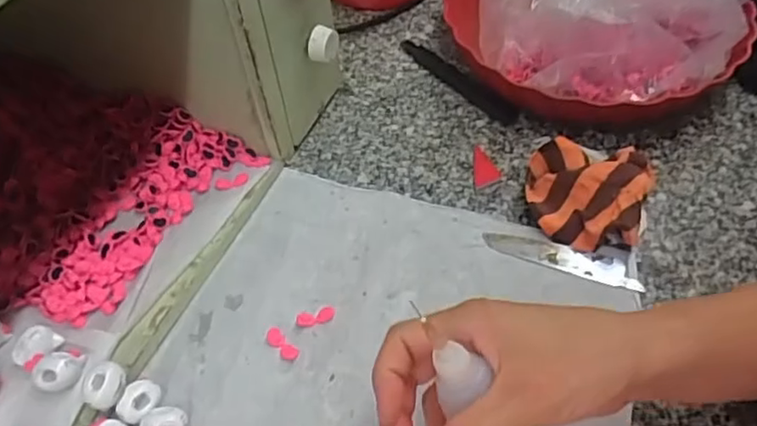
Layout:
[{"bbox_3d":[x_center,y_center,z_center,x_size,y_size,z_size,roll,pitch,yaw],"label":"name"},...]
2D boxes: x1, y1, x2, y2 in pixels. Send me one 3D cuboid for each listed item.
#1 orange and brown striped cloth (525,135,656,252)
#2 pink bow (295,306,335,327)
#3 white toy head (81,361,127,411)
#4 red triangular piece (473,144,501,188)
[{"bbox_3d":[0.143,-0.012,0.426,0.083,0.039,0.074,14,54,13],"label":"orange and brown striped cloth"},{"bbox_3d":[-0.041,0.066,0.397,0.025,0.004,0.011,-10,51,-5],"label":"pink bow"},{"bbox_3d":[-0.156,0.100,0.353,0.021,0.018,0.024,17,54,16],"label":"white toy head"},{"bbox_3d":[0.083,-0.037,0.471,0.020,0.004,0.041,3,51,5],"label":"red triangular piece"}]

